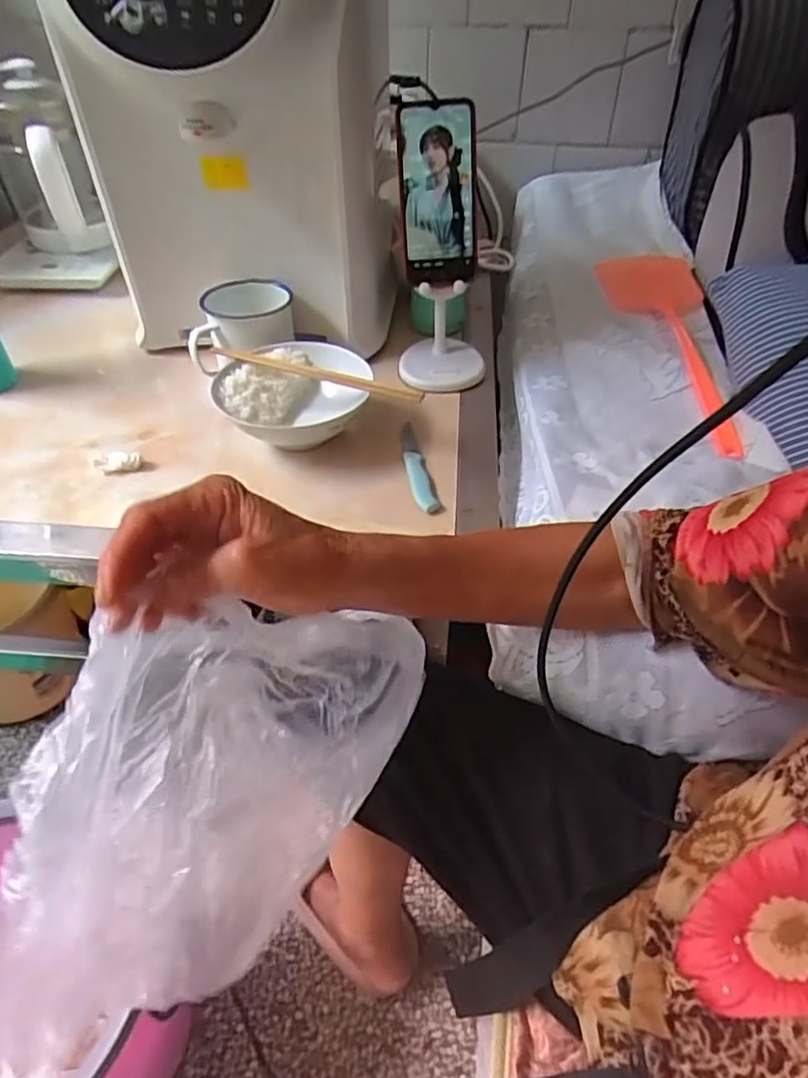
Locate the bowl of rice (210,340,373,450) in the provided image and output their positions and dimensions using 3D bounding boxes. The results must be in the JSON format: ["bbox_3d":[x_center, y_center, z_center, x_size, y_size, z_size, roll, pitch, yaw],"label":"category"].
[{"bbox_3d":[-0.113,-0.130,0.630,0.138,0.069,0.142,0,45,0],"label":"bowl of rice"}]

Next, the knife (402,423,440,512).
[{"bbox_3d":[0.011,-0.076,0.613,0.022,0.014,0.148,-6,45,-6],"label":"knife"}]

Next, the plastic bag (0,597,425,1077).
[{"bbox_3d":[-0.113,0.157,0.345,0.183,0.275,0.052,25,-2,-27],"label":"plastic bag"}]

